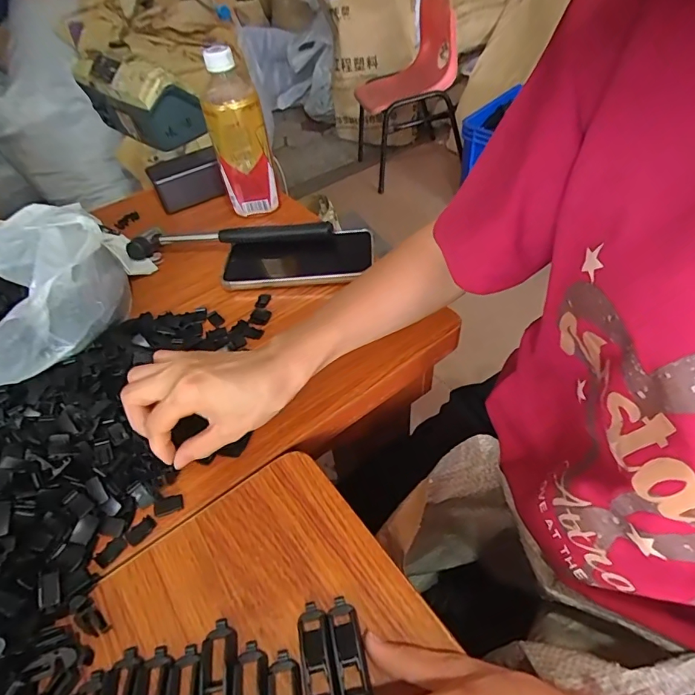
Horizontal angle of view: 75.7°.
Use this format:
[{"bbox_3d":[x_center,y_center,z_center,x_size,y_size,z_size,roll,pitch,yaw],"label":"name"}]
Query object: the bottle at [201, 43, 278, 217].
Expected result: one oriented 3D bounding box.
[{"bbox_3d":[-0.130,-0.247,0.544,0.064,0.191,0.055,-15,49,-7],"label":"bottle"}]

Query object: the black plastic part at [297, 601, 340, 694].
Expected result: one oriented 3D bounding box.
[{"bbox_3d":[-0.017,0.180,0.257,0.018,0.013,0.063,-10,32,-9],"label":"black plastic part"}]

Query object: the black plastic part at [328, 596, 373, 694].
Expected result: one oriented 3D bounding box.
[{"bbox_3d":[0.001,0.176,0.261,0.017,0.010,0.057,-9,32,-8],"label":"black plastic part"}]

